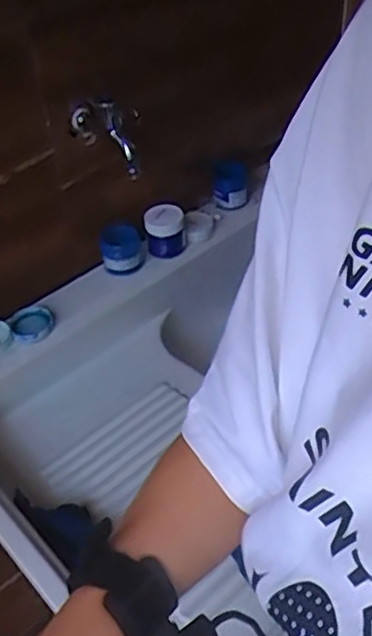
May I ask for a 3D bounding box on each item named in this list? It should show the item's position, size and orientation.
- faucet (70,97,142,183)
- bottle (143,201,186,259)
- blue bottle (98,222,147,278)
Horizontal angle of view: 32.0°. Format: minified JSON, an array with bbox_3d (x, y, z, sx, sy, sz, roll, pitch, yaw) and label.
[{"bbox_3d":[-0.100,-0.236,0.827,0.042,0.101,0.134,-30,38,-25],"label":"faucet"},{"bbox_3d":[-0.033,-0.137,1.011,0.064,0.061,0.060,-3,44,0],"label":"bottle"},{"bbox_3d":[-0.094,-0.102,0.950,0.061,0.054,0.061,-1,44,1],"label":"blue bottle"}]

